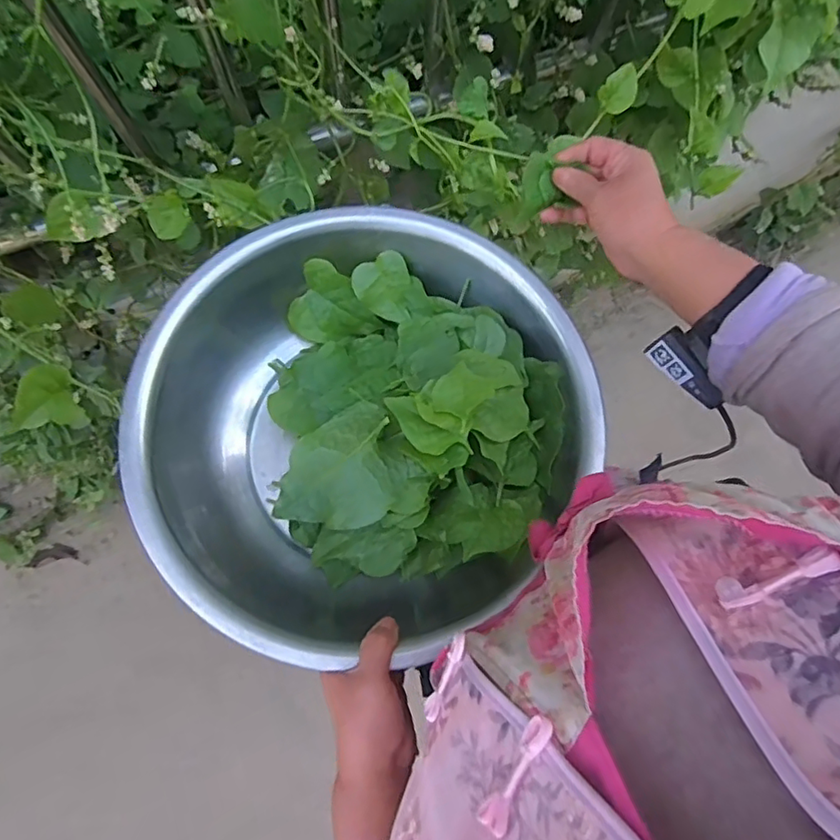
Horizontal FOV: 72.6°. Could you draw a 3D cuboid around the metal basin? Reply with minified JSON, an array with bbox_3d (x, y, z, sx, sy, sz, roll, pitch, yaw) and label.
[{"bbox_3d":[-0.052,0.006,0.497,0.337,0.141,0.351,1,71,-2],"label":"metal basin"}]

